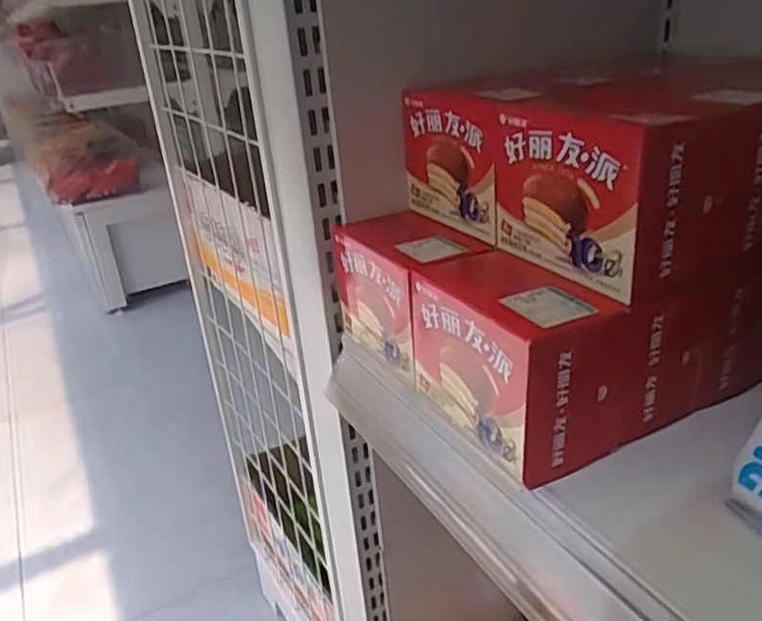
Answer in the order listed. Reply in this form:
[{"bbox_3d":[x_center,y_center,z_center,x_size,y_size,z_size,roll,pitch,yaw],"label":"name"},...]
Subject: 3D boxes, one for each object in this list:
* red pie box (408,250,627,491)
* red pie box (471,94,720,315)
[{"bbox_3d":[0.072,0.021,0.375,0.069,0.083,0.113,-17,28,-22],"label":"red pie box"},{"bbox_3d":[0.117,-0.069,0.362,0.067,0.089,0.110,-15,28,-19],"label":"red pie box"}]

